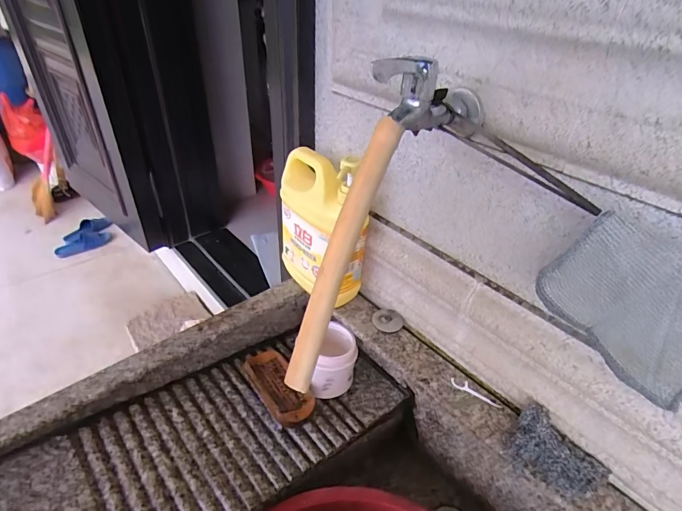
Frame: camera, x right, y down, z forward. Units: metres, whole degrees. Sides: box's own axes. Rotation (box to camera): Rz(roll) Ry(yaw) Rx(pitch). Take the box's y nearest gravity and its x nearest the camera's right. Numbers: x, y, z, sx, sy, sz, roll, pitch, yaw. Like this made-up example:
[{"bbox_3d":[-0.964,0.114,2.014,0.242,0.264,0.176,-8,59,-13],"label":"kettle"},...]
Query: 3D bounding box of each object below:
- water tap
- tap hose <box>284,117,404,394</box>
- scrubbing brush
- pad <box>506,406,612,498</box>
[{"bbox_3d":[0.076,-0.136,0.355,0.127,0.080,0.036,-22,44,-29],"label":"water tap"},{"bbox_3d":[-0.001,0.003,0.346,0.020,0.240,0.017,23,6,24],"label":"tap hose"},{"bbox_3d":[-0.091,0.194,0.592,0.061,0.035,0.132,-24,45,-30],"label":"scrubbing brush"},{"bbox_3d":[0.231,0.221,0.444,0.063,0.013,0.093,-43,62,1],"label":"pad"}]

